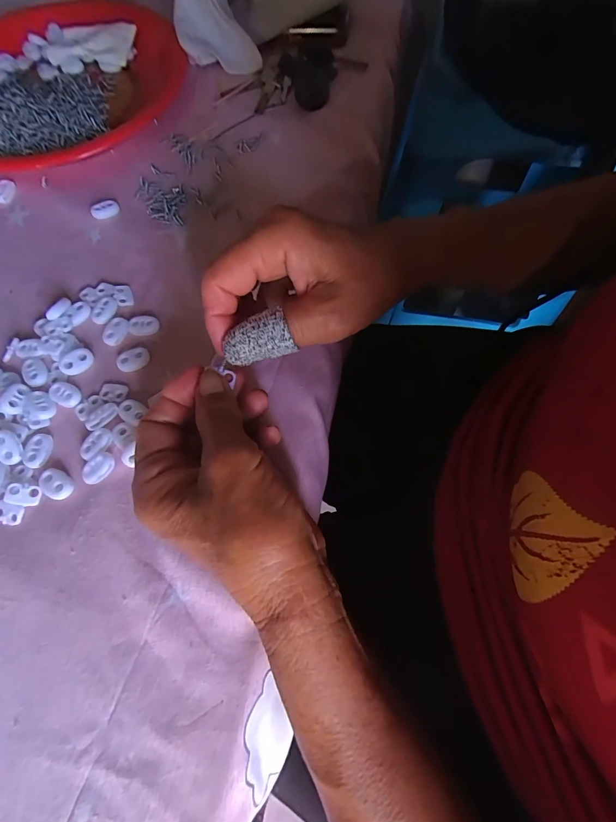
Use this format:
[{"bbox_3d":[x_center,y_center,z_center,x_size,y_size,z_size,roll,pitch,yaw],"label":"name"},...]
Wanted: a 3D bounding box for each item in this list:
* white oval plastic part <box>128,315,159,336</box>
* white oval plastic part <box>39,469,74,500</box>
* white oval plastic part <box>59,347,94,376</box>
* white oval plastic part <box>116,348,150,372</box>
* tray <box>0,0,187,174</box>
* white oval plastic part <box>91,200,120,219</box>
[{"bbox_3d":[-0.120,-0.062,0.271,0.021,0.005,0.015,-7,69,-1],"label":"white oval plastic part"},{"bbox_3d":[-0.156,0.045,0.229,0.022,0.004,0.016,28,72,12],"label":"white oval plastic part"},{"bbox_3d":[-0.162,-0.034,0.260,0.022,0.007,0.015,-25,70,-8],"label":"white oval plastic part"},{"bbox_3d":[-0.123,-0.036,0.261,0.022,0.007,0.014,-22,70,-7],"label":"white oval plastic part"},{"bbox_3d":[-0.256,-0.326,0.364,0.223,0.032,0.252,31,73,13],"label":"tray"},{"bbox_3d":[-0.170,-0.168,0.310,0.021,0.007,0.013,-31,71,-10],"label":"white oval plastic part"}]

